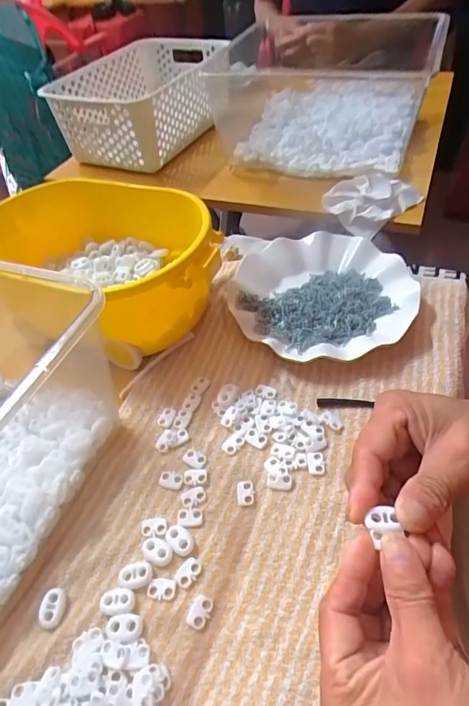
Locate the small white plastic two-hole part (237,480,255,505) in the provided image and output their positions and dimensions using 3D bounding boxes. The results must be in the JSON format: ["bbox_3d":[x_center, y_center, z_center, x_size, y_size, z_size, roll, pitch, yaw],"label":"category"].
[{"bbox_3d":[0.008,0.104,0.324,0.013,0.004,0.019,-2,48,5],"label":"small white plastic two-hole part"}]

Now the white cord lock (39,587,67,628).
[{"bbox_3d":[-0.117,0.165,0.282,0.015,0.005,0.023,-4,48,4],"label":"white cord lock"}]

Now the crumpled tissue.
[{"bbox_3d":[0.184,-0.206,0.591,0.117,0.035,0.097,-32,52,-20],"label":"crumpled tissue"}]

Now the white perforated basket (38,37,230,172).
[{"bbox_3d":[-0.150,-0.448,0.771,0.215,0.105,0.325,15,52,20],"label":"white perforated basket"}]

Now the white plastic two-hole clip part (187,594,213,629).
[{"bbox_3d":[-0.021,0.163,0.275,0.012,0.004,0.018,15,52,20],"label":"white plastic two-hole clip part"}]

